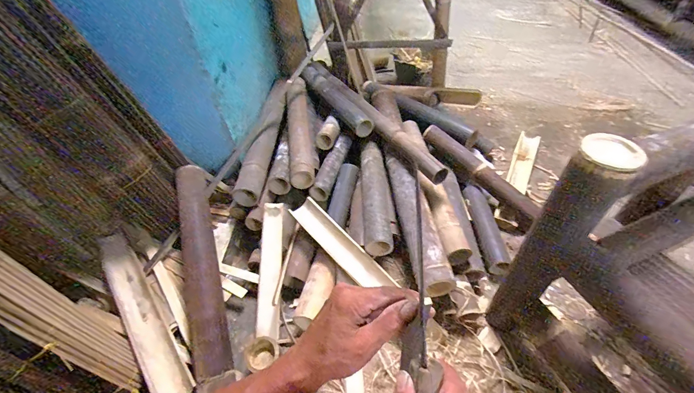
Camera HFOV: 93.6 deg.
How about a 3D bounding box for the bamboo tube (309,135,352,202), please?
[{"bbox_3d":[-0.047,-0.088,1.021,0.059,0.059,0.255,13,49,17],"label":"bamboo tube"}]

